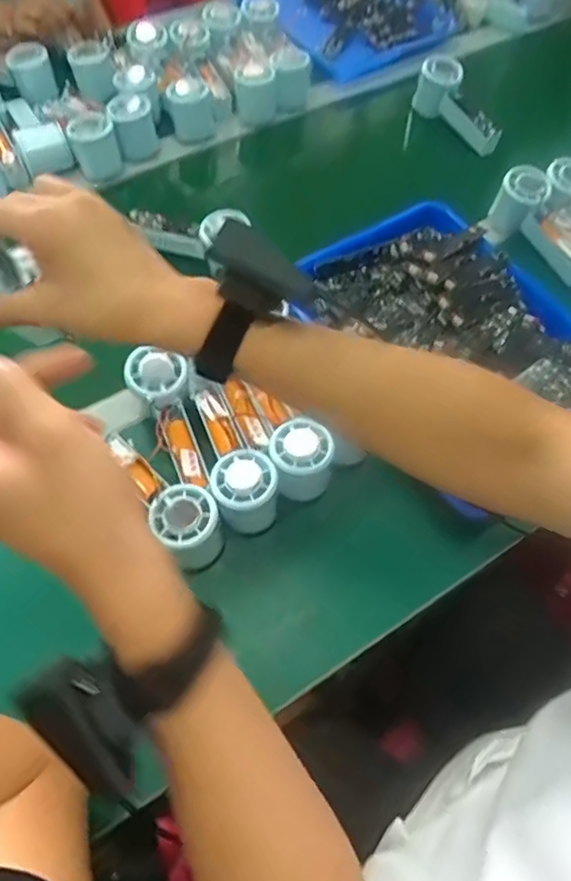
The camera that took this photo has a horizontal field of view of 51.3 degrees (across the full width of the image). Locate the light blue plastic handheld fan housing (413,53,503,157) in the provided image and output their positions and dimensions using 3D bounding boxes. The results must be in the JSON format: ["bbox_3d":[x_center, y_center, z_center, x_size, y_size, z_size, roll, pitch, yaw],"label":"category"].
[{"bbox_3d":[0.246,-0.459,0.813,0.042,0.069,0.148,-33,64,-19],"label":"light blue plastic handheld fan housing"}]

